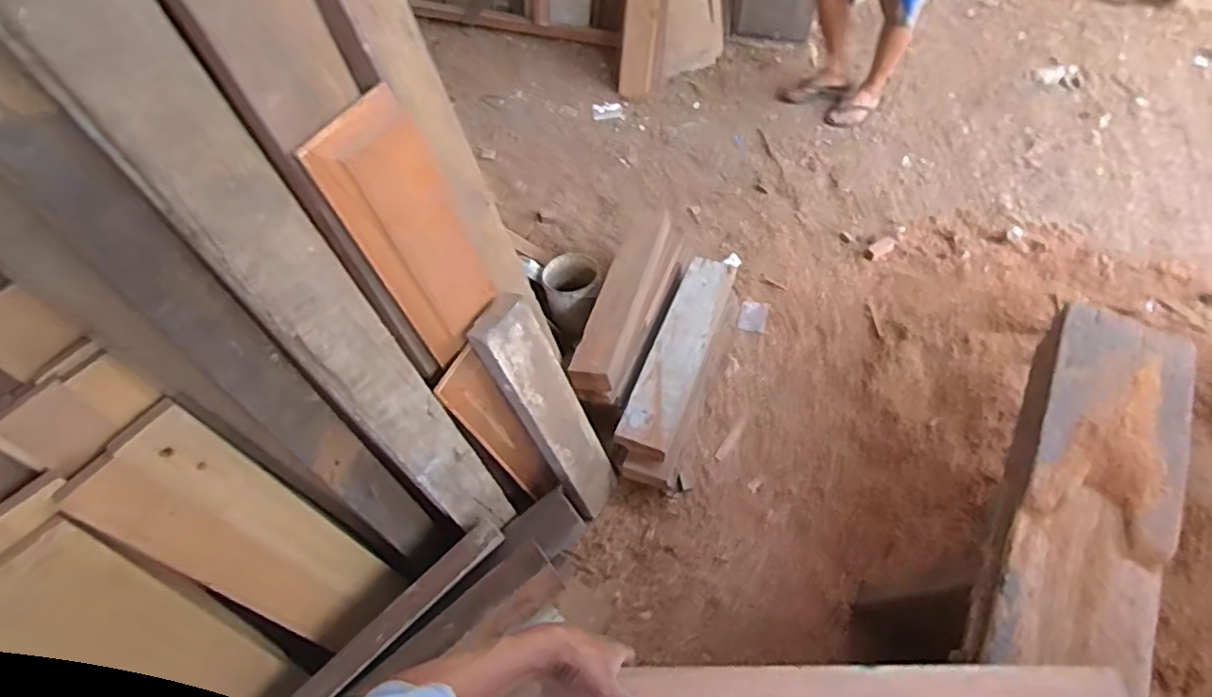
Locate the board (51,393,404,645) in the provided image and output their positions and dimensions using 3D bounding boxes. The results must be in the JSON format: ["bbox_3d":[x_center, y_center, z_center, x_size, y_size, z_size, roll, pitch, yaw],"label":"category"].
[{"bbox_3d":[-0.607,0.349,1.088,0.032,0.604,0.200,19,59,41],"label":"board"}]

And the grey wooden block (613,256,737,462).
[{"bbox_3d":[0.216,-0.009,1.708,0.158,0.053,0.686,18,59,16],"label":"grey wooden block"}]

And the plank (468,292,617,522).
[{"bbox_3d":[-0.107,0.163,1.362,0.140,0.663,0.060,-39,42,-19],"label":"plank"}]

